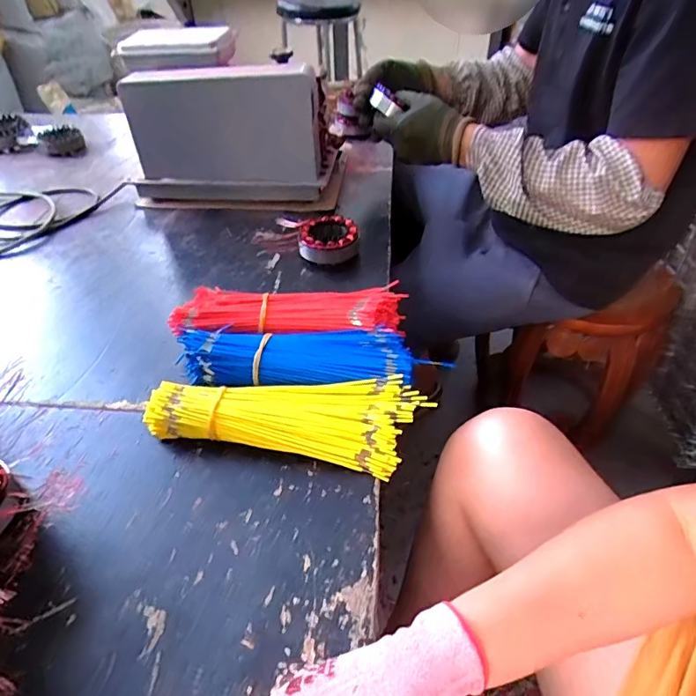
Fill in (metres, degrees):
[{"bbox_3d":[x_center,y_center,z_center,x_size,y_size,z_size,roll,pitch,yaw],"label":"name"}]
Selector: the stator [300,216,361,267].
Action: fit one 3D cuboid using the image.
[{"bbox_3d":[-0.027,-0.154,0.716,0.085,0.044,0.082,0,43,1],"label":"stator"}]

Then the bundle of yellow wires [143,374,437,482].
[{"bbox_3d":[-0.058,0.063,0.484,0.263,0.041,0.091,7,44,8],"label":"bundle of yellow wires"}]

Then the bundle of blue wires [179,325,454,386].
[{"bbox_3d":[-0.049,0.013,0.533,0.258,0.050,0.079,1,43,2],"label":"bundle of blue wires"}]

